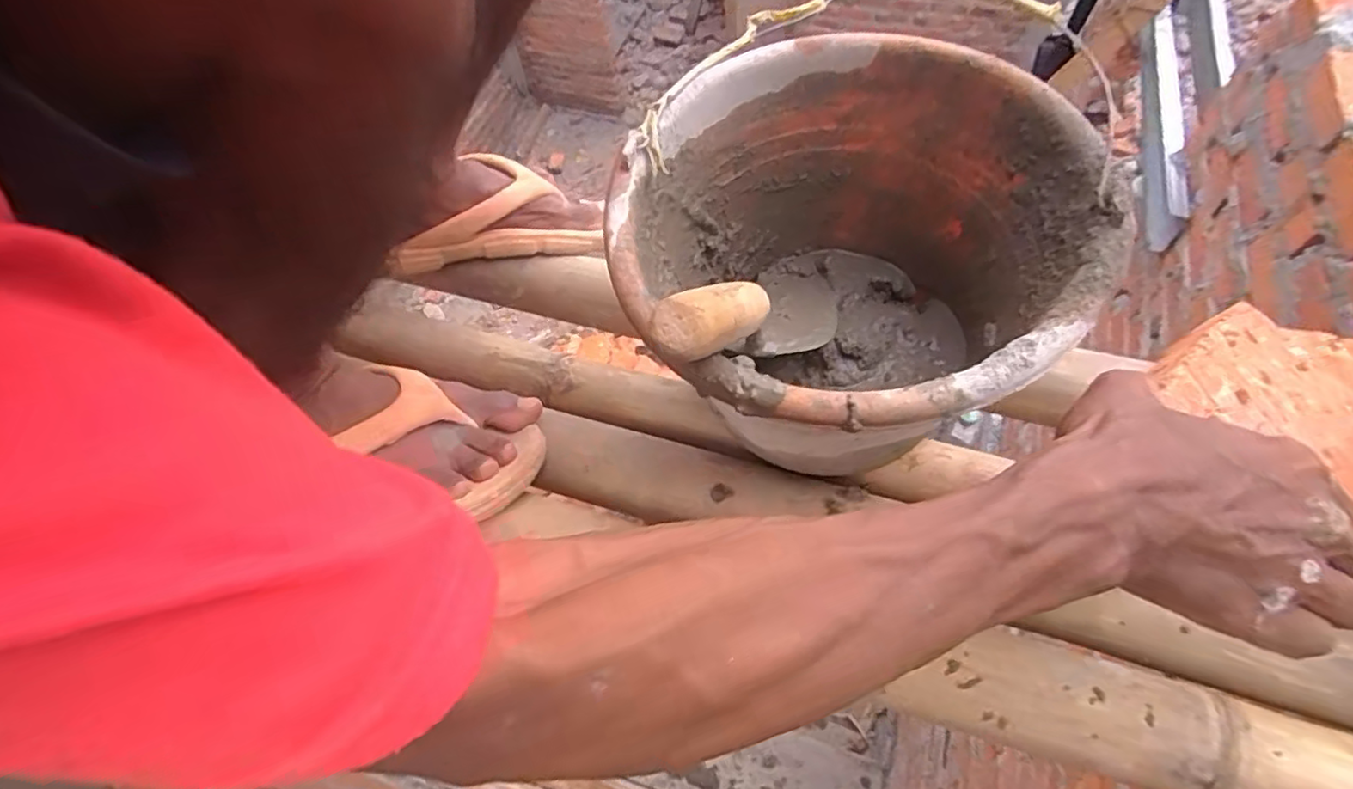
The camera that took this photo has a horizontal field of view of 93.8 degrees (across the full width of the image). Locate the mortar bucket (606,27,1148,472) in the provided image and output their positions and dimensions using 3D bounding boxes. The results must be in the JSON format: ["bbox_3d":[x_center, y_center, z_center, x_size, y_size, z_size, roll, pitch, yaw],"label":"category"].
[{"bbox_3d":[0.099,-0.081,0.405,0.266,0.197,0.274,-2,59,4],"label":"mortar bucket"}]

